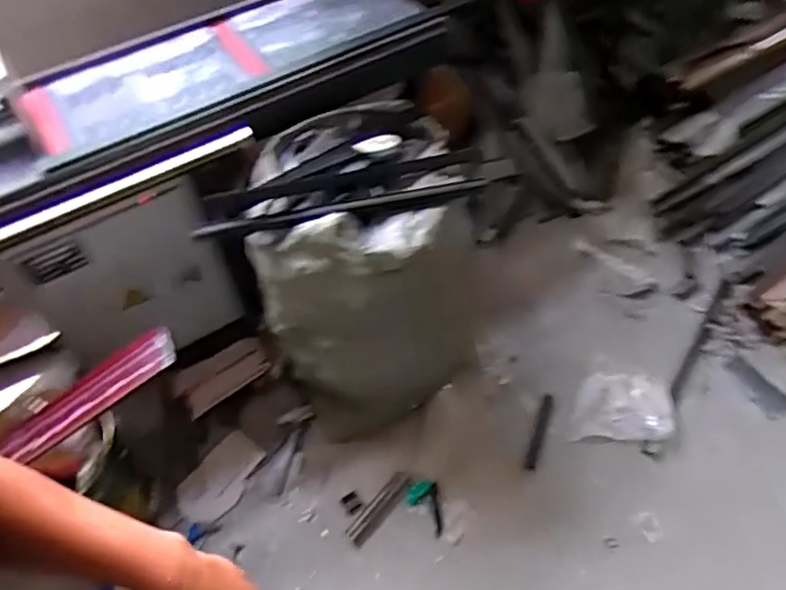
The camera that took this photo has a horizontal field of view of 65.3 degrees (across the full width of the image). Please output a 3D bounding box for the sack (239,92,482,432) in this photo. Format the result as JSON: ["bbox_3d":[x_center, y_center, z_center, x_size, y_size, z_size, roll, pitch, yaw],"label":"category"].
[{"bbox_3d":[-0.074,-0.041,1.427,0.442,0.656,0.465,-8,54,-1],"label":"sack"}]

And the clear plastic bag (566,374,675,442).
[{"bbox_3d":[0.573,0.280,1.539,0.259,0.037,0.168,-2,54,3],"label":"clear plastic bag"}]

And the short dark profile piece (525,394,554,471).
[{"bbox_3d":[0.361,0.336,1.503,0.028,0.026,0.198,16,57,16],"label":"short dark profile piece"}]

